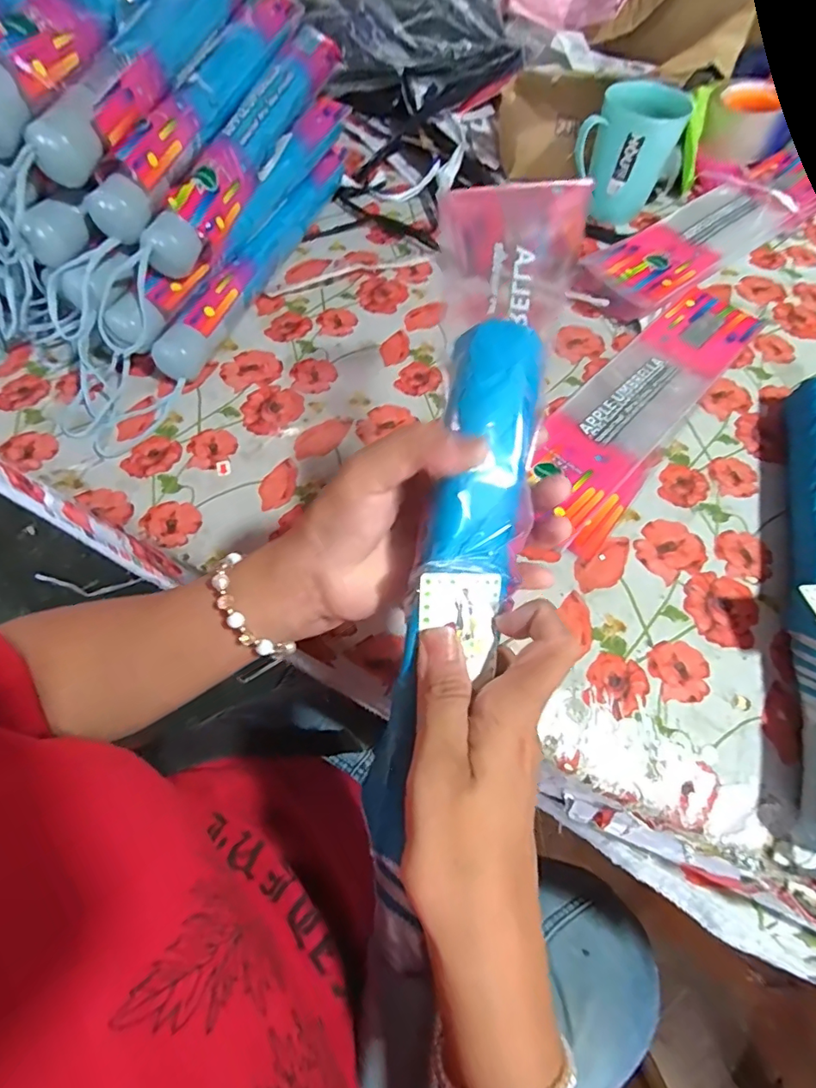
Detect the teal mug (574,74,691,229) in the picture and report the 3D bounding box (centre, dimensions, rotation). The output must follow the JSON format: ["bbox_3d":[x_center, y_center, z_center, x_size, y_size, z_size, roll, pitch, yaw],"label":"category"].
[{"bbox_3d":[0.217,-0.389,0.515,0.086,0.105,0.070,24,63,11],"label":"teal mug"}]

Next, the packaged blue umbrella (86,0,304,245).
[{"bbox_3d":[-0.169,-0.386,0.435,0.037,0.040,0.343,15,62,6],"label":"packaged blue umbrella"}]

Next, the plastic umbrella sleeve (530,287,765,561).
[{"bbox_3d":[0.201,-0.126,0.434,0.086,0.010,0.330,36,66,17],"label":"plastic umbrella sleeve"}]

